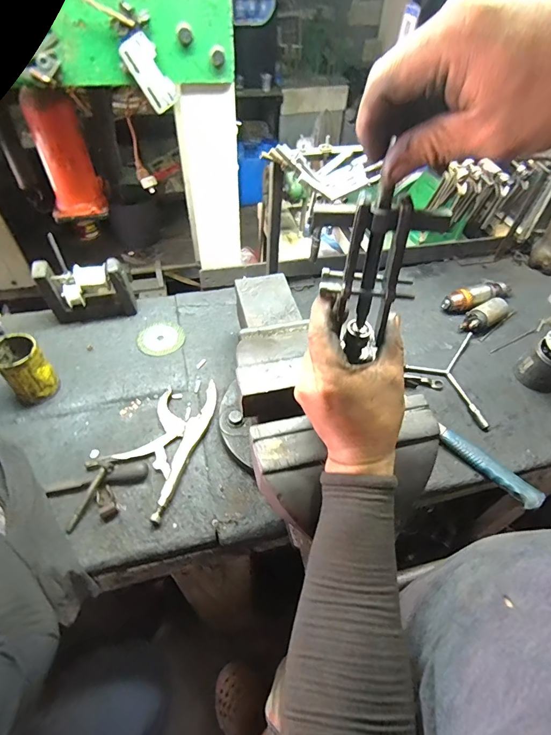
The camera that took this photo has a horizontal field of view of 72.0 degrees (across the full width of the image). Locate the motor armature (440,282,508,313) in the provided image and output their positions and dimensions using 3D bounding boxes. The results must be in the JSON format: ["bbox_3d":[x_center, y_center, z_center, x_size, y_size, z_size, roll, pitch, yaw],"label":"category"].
[{"bbox_3d":[0.487,-0.171,0.915,0.178,0.043,0.047,-16,53,-16],"label":"motor armature"}]

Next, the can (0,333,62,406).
[{"bbox_3d":[-0.456,0.000,0.692,0.073,0.117,0.085,-34,60,-27],"label":"can"}]

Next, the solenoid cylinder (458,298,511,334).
[{"bbox_3d":[0.484,-0.120,0.873,0.117,0.045,0.054,-29,57,-24],"label":"solenoid cylinder"}]

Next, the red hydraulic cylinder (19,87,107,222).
[{"bbox_3d":[-0.483,-0.478,0.873,0.122,0.240,0.110,-11,52,-13],"label":"red hydraulic cylinder"}]

